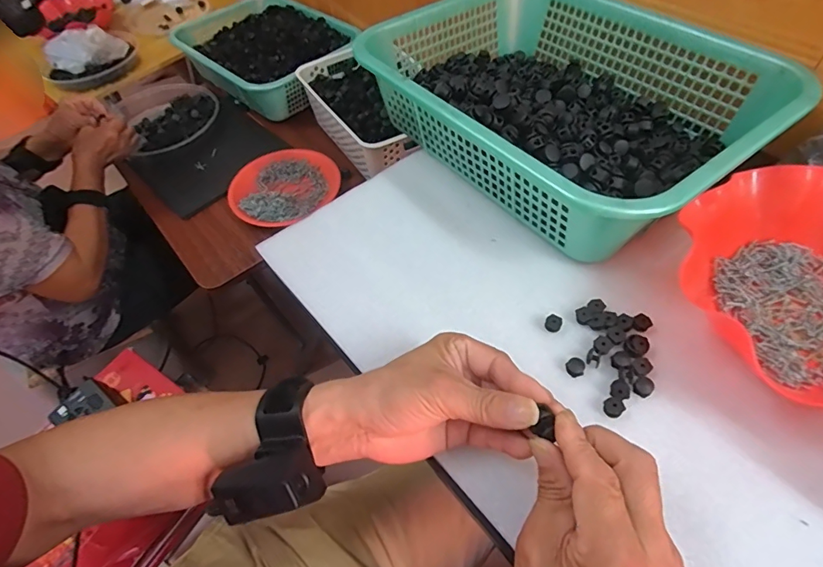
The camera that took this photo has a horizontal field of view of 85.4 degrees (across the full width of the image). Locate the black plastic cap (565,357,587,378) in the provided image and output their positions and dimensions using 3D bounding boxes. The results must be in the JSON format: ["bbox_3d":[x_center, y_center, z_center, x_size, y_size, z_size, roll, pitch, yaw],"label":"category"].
[{"bbox_3d":[0.130,0.065,0.350,0.015,0.008,0.014,-3,55,4],"label":"black plastic cap"}]

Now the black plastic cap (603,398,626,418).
[{"bbox_3d":[0.148,0.091,0.327,0.013,0.007,0.013,-3,55,4],"label":"black plastic cap"}]

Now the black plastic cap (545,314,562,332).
[{"bbox_3d":[0.119,0.033,0.372,0.013,0.008,0.015,20,59,18],"label":"black plastic cap"}]

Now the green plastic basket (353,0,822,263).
[{"bbox_3d":[0.154,-0.202,0.475,0.291,0.091,0.385,-36,59,-19],"label":"green plastic basket"}]

